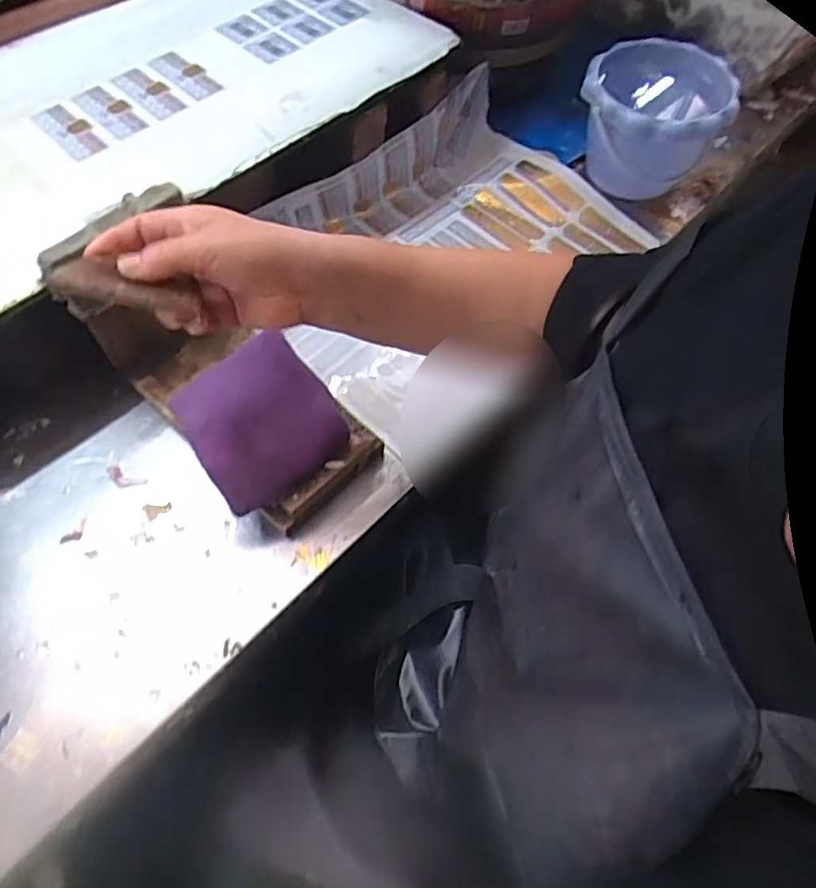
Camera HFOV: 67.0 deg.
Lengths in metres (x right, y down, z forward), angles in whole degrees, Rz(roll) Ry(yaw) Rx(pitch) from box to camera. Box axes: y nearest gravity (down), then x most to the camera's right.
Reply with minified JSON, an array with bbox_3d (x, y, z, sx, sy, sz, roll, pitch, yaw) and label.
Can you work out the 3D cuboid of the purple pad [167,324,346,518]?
[{"bbox_3d":[-0.124,-0.024,0.516,0.117,0.024,0.133,-33,68,-20],"label":"purple pad"}]

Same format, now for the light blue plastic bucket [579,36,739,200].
[{"bbox_3d":[0.261,-0.348,0.687,0.151,0.135,0.134,24,62,9],"label":"light blue plastic bucket"}]

